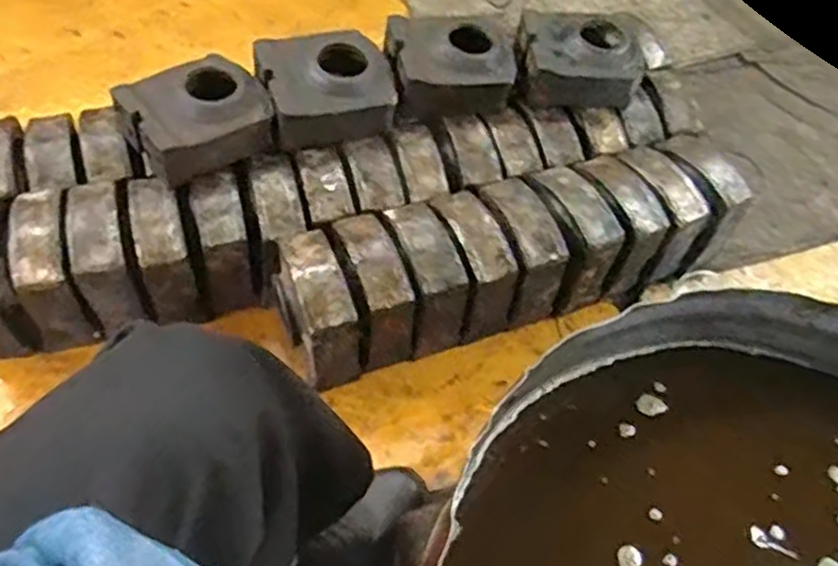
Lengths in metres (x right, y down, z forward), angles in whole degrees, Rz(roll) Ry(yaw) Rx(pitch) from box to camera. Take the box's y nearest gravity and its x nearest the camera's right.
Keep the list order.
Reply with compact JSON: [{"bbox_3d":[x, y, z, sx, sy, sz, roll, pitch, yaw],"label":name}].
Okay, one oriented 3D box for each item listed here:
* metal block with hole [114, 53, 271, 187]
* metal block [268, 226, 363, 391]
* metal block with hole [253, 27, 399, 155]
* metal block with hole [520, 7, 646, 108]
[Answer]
[{"bbox_3d":[-0.312,-0.234,1.028,0.186,0.086,0.147,-27,60,-21],"label":"metal block with hole"},{"bbox_3d":[-0.144,0.038,0.992,0.083,0.168,0.154,-18,57,-16],"label":"metal block"},{"bbox_3d":[-0.138,-0.293,1.078,0.185,0.079,0.166,-17,57,-15],"label":"metal block with hole"},{"bbox_3d":[0.256,-0.361,1.165,0.191,0.071,0.151,-1,54,-5],"label":"metal block with hole"}]

